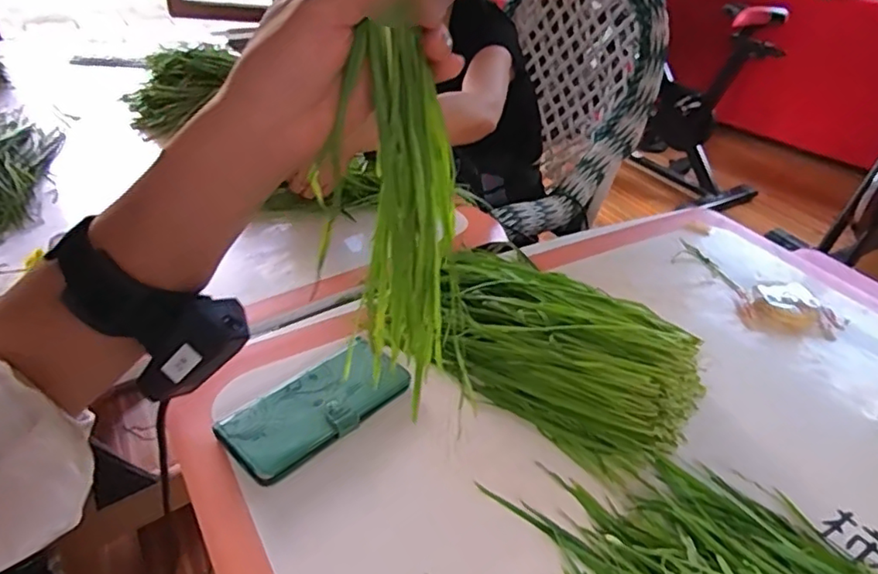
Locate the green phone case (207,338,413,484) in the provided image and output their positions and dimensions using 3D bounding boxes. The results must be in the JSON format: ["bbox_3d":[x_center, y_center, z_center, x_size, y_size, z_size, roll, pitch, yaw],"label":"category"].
[{"bbox_3d":[-0.108,0.104,0.523,0.079,0.022,0.159,32,44,32],"label":"green phone case"}]

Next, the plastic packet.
[{"bbox_3d":[0.411,0.026,0.691,0.113,0.017,0.078,13,37,11],"label":"plastic packet"}]

